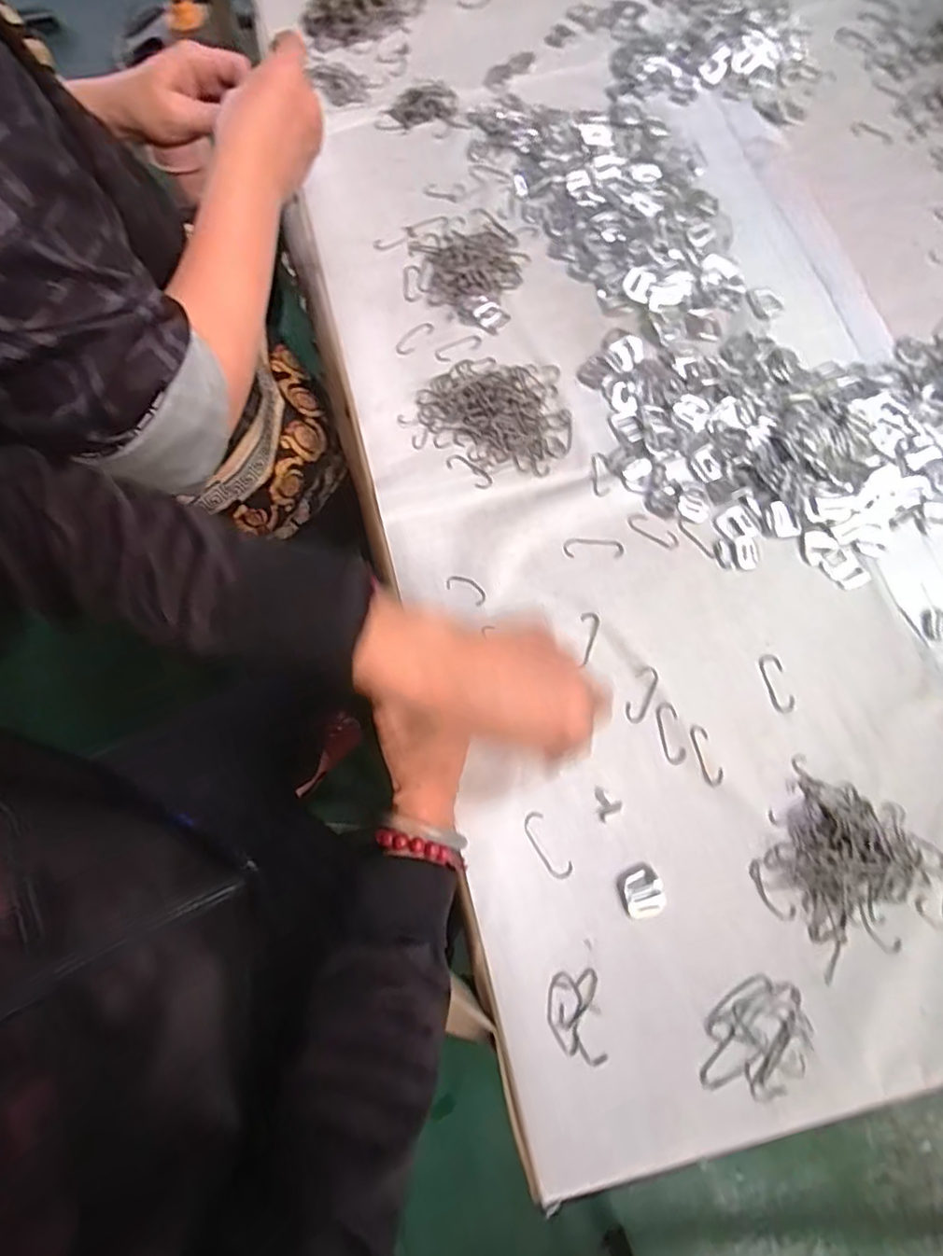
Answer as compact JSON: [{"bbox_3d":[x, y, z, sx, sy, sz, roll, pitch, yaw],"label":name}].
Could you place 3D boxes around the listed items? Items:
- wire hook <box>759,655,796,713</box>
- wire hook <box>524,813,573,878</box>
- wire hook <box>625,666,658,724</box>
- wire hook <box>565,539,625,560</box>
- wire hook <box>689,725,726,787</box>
[{"bbox_3d":[0.224,0.041,0.442,0.017,0.004,0.044,-13,71,-3],"label":"wire hook"},{"bbox_3d":[0.052,0.151,0.418,0.017,0.004,0.047,-30,73,-8],"label":"wire hook"},{"bbox_3d":[0.126,0.049,0.446,0.015,0.004,0.044,22,73,9],"label":"wire hook"},{"bbox_3d":[0.098,-0.065,0.485,0.047,0.004,0.017,1,71,2],"label":"wire hook"},{"bbox_3d":[0.167,0.091,0.429,0.014,0.004,0.043,-16,71,-4],"label":"wire hook"}]

